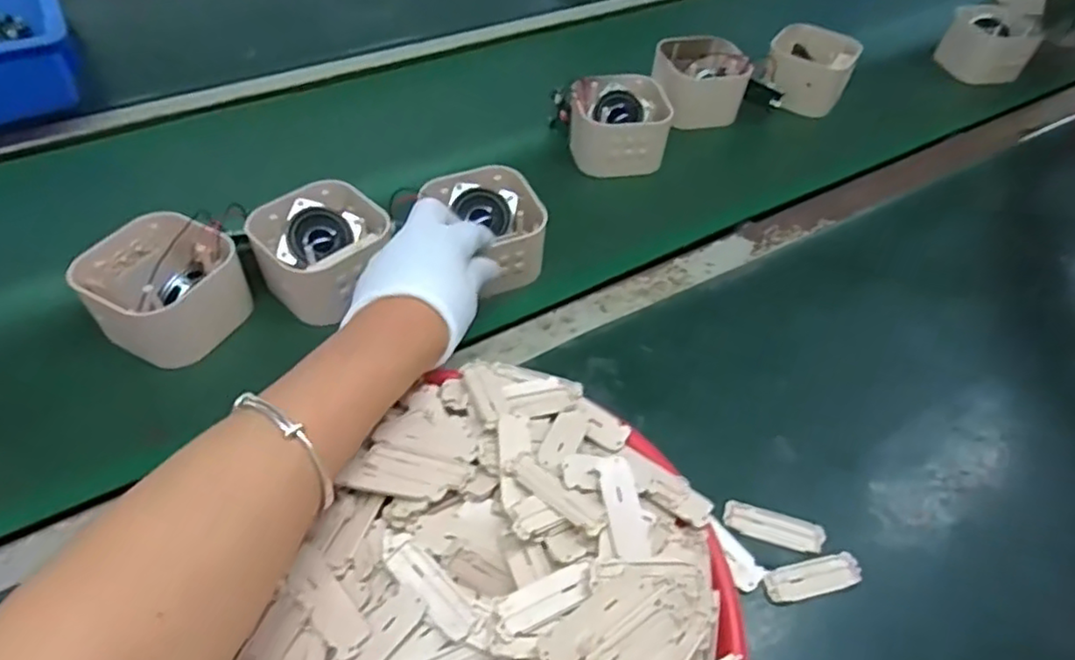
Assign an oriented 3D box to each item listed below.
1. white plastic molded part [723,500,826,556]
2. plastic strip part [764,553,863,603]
[{"bbox_3d":[0.147,0.122,0.404,0.060,0.004,0.022,16,51,9],"label":"white plastic molded part"},{"bbox_3d":[0.163,0.146,0.383,0.060,0.004,0.018,-10,52,-12],"label":"plastic strip part"}]

